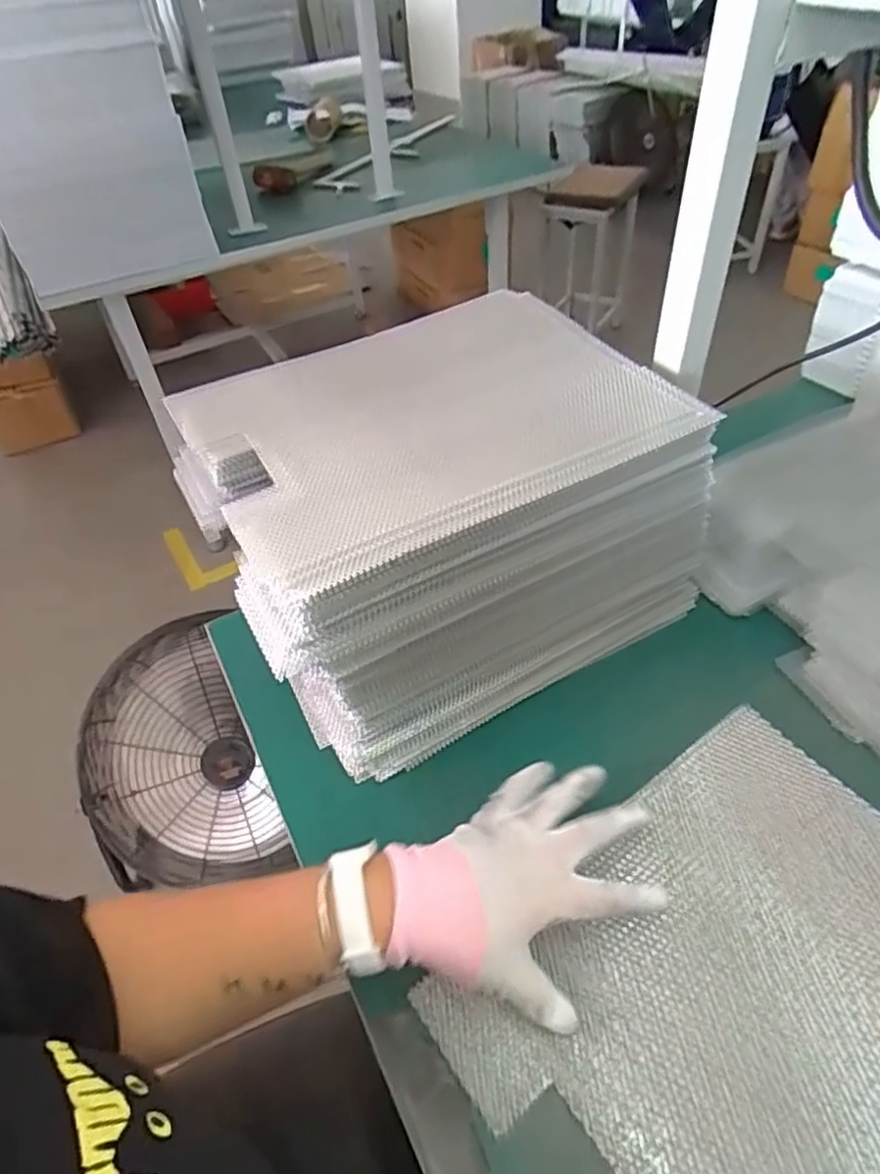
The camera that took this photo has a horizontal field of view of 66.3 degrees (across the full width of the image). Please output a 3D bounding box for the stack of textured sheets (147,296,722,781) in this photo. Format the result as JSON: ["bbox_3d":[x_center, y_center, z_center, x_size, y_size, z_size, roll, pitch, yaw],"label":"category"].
[{"bbox_3d":[0.007,-0.066,0.584,0.352,0.203,0.271,-25,49,-18],"label":"stack of textured sheets"}]

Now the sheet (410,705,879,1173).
[{"bbox_3d":[0.186,0.245,0.404,0.321,0.018,0.240,-30,50,-22],"label":"sheet"}]

